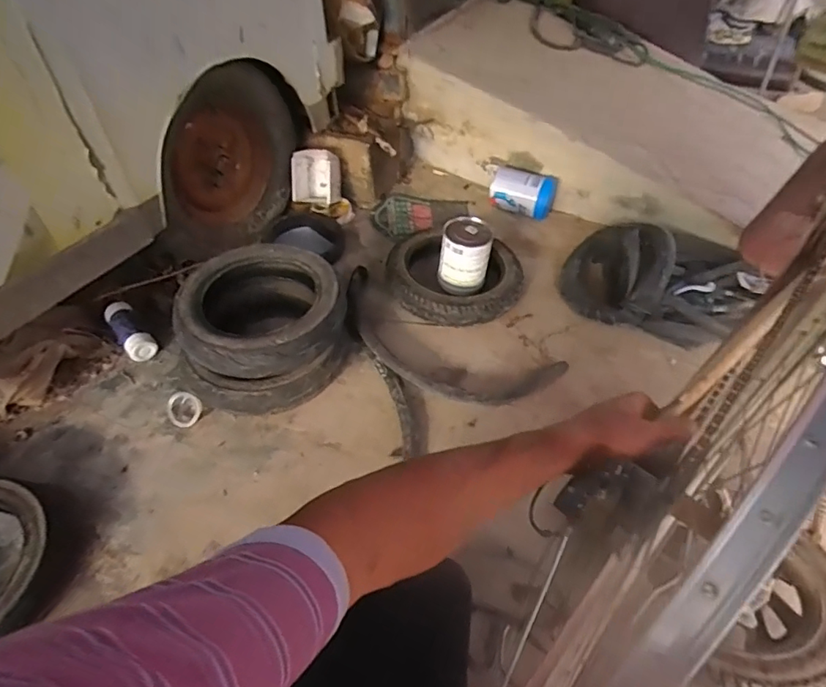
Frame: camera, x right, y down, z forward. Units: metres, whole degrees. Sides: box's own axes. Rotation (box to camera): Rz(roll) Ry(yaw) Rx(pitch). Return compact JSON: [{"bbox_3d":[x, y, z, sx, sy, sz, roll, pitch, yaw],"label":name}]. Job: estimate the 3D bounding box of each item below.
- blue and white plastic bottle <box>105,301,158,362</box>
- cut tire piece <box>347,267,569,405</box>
[{"bbox_3d":[-0.671,-0.037,1.229,0.065,0.066,0.164,-34,71,-27],"label":"blue and white plastic bottle"},{"bbox_3d":[0.050,0.000,1.256,0.584,0.065,0.248,22,51,22],"label":"cut tire piece"}]

